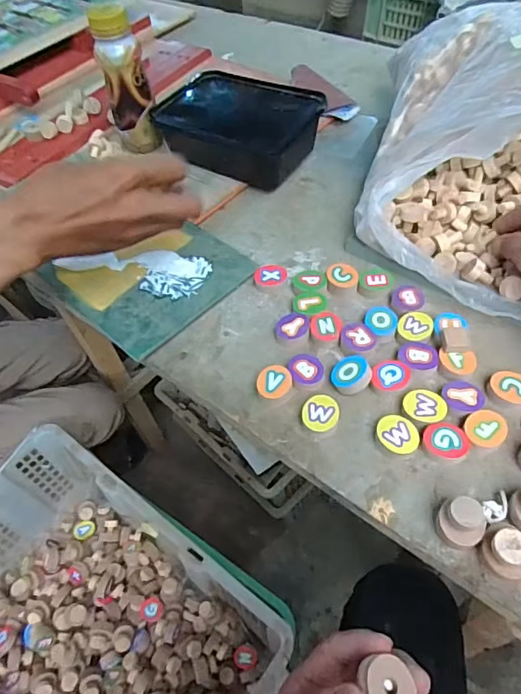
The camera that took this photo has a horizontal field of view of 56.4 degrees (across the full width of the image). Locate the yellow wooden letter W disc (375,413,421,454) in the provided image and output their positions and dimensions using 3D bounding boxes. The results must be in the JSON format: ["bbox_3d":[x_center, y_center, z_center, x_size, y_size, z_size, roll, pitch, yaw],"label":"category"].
[{"bbox_3d":[0.098,0.064,0.349,0.030,0.011,0.027,15,56,17],"label":"yellow wooden letter W disc"}]

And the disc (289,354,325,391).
[{"bbox_3d":[0.037,0.020,0.385,0.027,0.009,0.030,0,53,6],"label":"disc"}]

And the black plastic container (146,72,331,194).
[{"bbox_3d":[-0.024,-0.243,0.543,0.162,0.067,0.119,27,60,24],"label":"black plastic container"}]

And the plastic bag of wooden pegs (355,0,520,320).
[{"bbox_3d":[0.205,-0.178,0.425,0.195,0.125,0.262,18,57,19],"label":"plastic bag of wooden pegs"}]

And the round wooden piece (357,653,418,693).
[{"bbox_3d":[0.067,0.178,0.255,0.027,0.012,0.025,2,61,-11],"label":"round wooden piece"}]

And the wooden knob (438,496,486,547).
[{"bbox_3d":[0.124,0.110,0.301,0.024,0.028,0.025,-4,52,3],"label":"wooden knob"}]

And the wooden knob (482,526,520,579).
[{"bbox_3d":[0.145,0.123,0.289,0.021,0.029,0.024,-1,53,5],"label":"wooden knob"}]

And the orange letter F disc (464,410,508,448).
[{"bbox_3d":[0.158,0.060,0.343,0.026,0.011,0.029,28,60,25],"label":"orange letter F disc"}]

